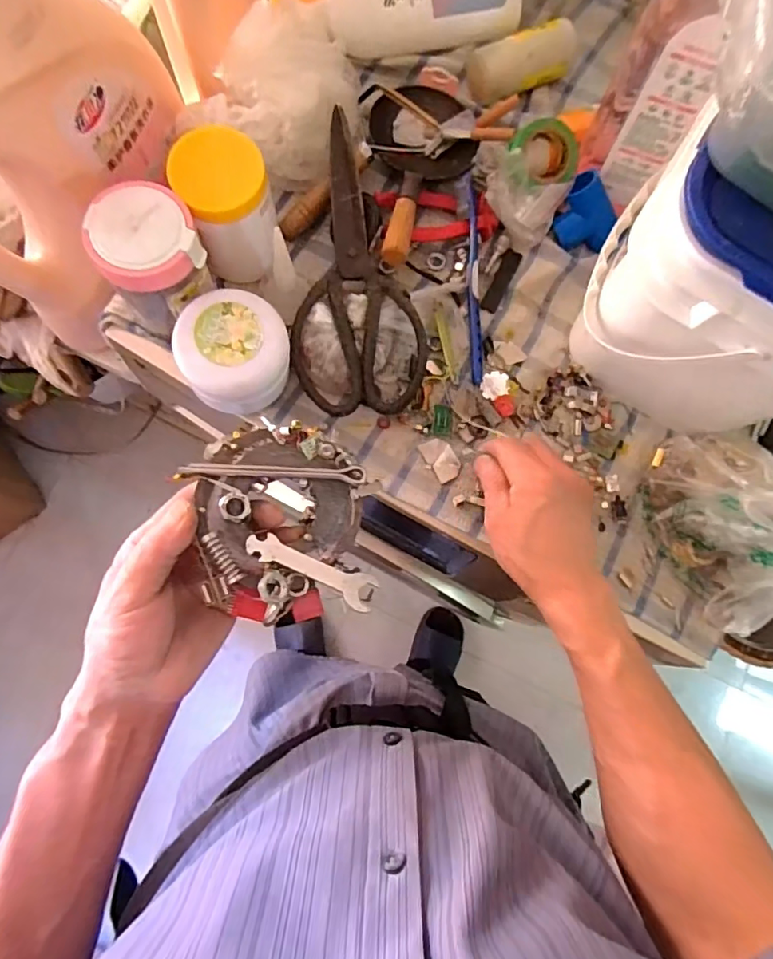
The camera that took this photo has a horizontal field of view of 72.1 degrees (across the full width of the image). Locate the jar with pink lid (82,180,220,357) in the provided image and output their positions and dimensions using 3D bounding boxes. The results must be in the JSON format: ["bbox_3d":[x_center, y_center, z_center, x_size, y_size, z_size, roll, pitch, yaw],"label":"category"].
[{"bbox_3d":[-0.176,-0.162,0.410,0.076,0.108,0.071,1,81,-4],"label":"jar with pink lid"}]

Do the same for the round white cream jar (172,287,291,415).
[{"bbox_3d":[-0.120,-0.101,0.422,0.081,0.067,0.084,1,81,-4],"label":"round white cream jar"}]

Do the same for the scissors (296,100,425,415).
[{"bbox_3d":[-0.029,-0.181,0.449,0.106,0.024,0.252,-5,82,-5],"label":"scissors"}]

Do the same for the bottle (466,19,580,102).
[{"bbox_3d":[0.127,-0.389,0.494,0.098,0.040,0.045,-18,83,-6],"label":"bottle"}]

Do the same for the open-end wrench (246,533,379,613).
[{"bbox_3d":[-0.044,0.052,0.318,0.080,0.005,0.025,29,51,-5],"label":"open-end wrench"}]

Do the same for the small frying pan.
[{"bbox_3d":[0.023,-0.274,0.471,0.103,0.051,0.196,11,67,-2],"label":"small frying pan"}]

